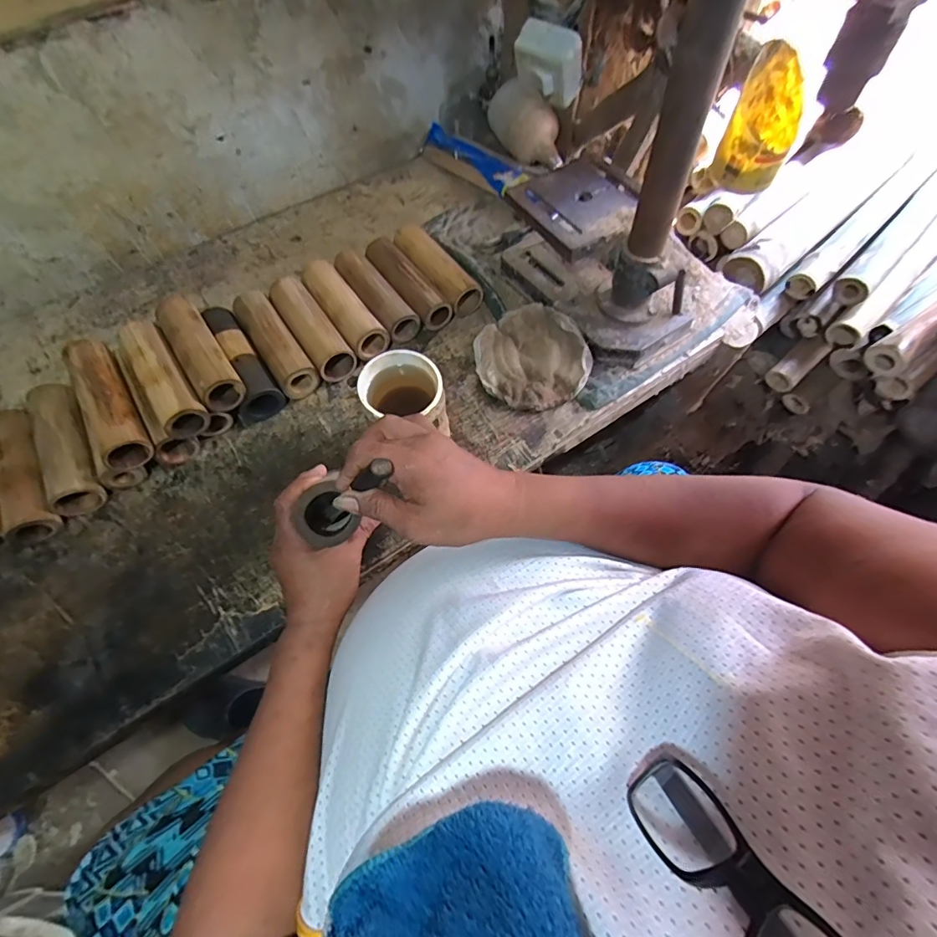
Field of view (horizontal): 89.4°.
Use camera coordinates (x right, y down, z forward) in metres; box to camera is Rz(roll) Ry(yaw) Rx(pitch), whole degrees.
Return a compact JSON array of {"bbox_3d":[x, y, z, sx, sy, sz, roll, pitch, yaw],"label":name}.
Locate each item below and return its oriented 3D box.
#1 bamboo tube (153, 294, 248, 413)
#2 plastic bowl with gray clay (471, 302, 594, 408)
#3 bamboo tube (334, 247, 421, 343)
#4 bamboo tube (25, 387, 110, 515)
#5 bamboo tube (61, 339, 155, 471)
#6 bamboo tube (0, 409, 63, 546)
[{"bbox_3d":[-0.348,-0.152,0.606,0.052,0.045,0.175,-34,69,-14],"label":"bamboo tube"},{"bbox_3d":[0.085,-0.163,0.669,0.147,0.031,0.172,-17,66,-7],"label":"plastic bowl with gray clay"},{"bbox_3d":[-0.143,-0.265,0.718,0.055,0.043,0.179,-33,68,-14],"label":"bamboo tube"},{"bbox_3d":[-0.512,-0.031,0.606,0.059,0.055,0.184,-26,67,-11],"label":"bamboo tube"},{"bbox_3d":[-0.441,-0.082,0.580,0.055,0.055,0.173,-28,67,-11],"label":"bamboo tube"},{"bbox_3d":[-0.550,0.003,0.591,0.056,0.049,0.183,-27,67,-11],"label":"bamboo tube"}]

